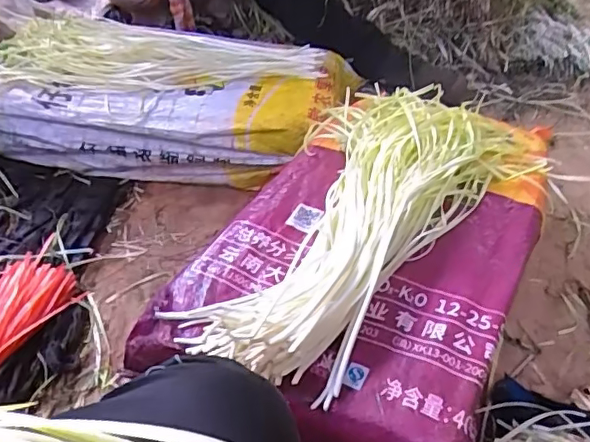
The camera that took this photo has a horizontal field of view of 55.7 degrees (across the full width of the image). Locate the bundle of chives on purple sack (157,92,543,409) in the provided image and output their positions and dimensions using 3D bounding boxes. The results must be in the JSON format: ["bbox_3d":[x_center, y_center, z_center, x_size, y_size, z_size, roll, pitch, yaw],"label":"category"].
[{"bbox_3d":[0.115,-0.044,0.777,0.310,0.075,0.648,25,46,24],"label":"bundle of chives on purple sack"}]

